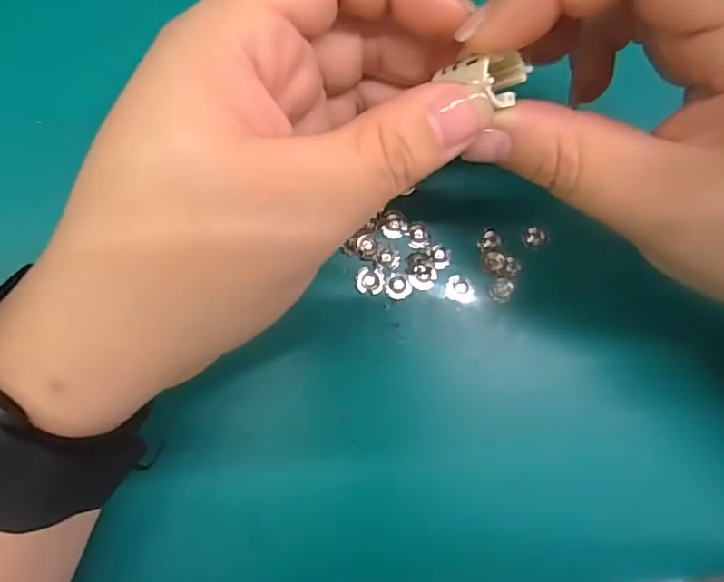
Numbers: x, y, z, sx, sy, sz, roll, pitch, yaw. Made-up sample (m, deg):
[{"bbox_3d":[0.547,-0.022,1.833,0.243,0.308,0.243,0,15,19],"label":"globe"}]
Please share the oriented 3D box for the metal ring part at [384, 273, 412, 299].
[{"bbox_3d":[0.014,-0.002,0.208,0.010,0.004,0.010,0,83,-4],"label":"metal ring part"}]

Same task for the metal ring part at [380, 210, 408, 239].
[{"bbox_3d":[0.013,-0.026,0.211,0.010,0.004,0.011,1,83,-6],"label":"metal ring part"}]

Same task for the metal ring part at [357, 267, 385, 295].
[{"bbox_3d":[0.003,-0.004,0.207,0.010,0.004,0.010,0,83,-4],"label":"metal ring part"}]

